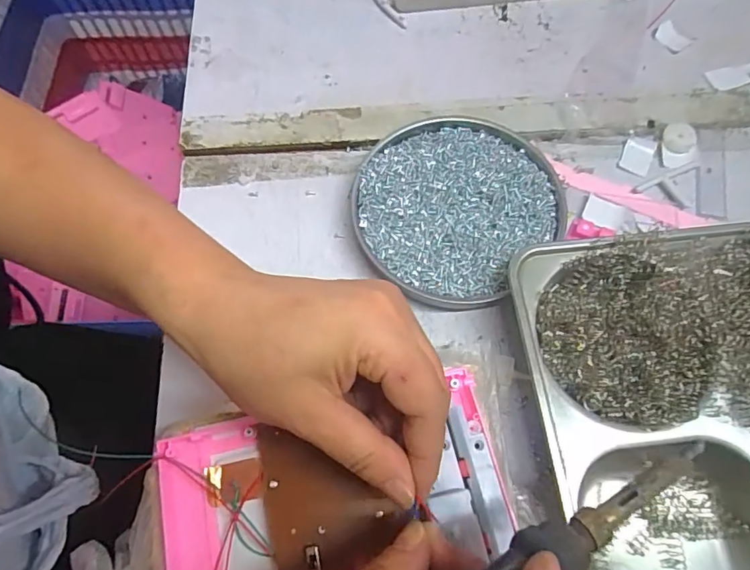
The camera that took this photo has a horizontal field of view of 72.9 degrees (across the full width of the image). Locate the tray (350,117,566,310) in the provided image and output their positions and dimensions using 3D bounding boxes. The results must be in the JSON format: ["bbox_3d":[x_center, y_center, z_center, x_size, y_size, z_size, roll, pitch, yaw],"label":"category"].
[{"bbox_3d":[0.052,-0.053,0.338,0.125,0.020,0.131,-1,67,1],"label":"tray"}]

